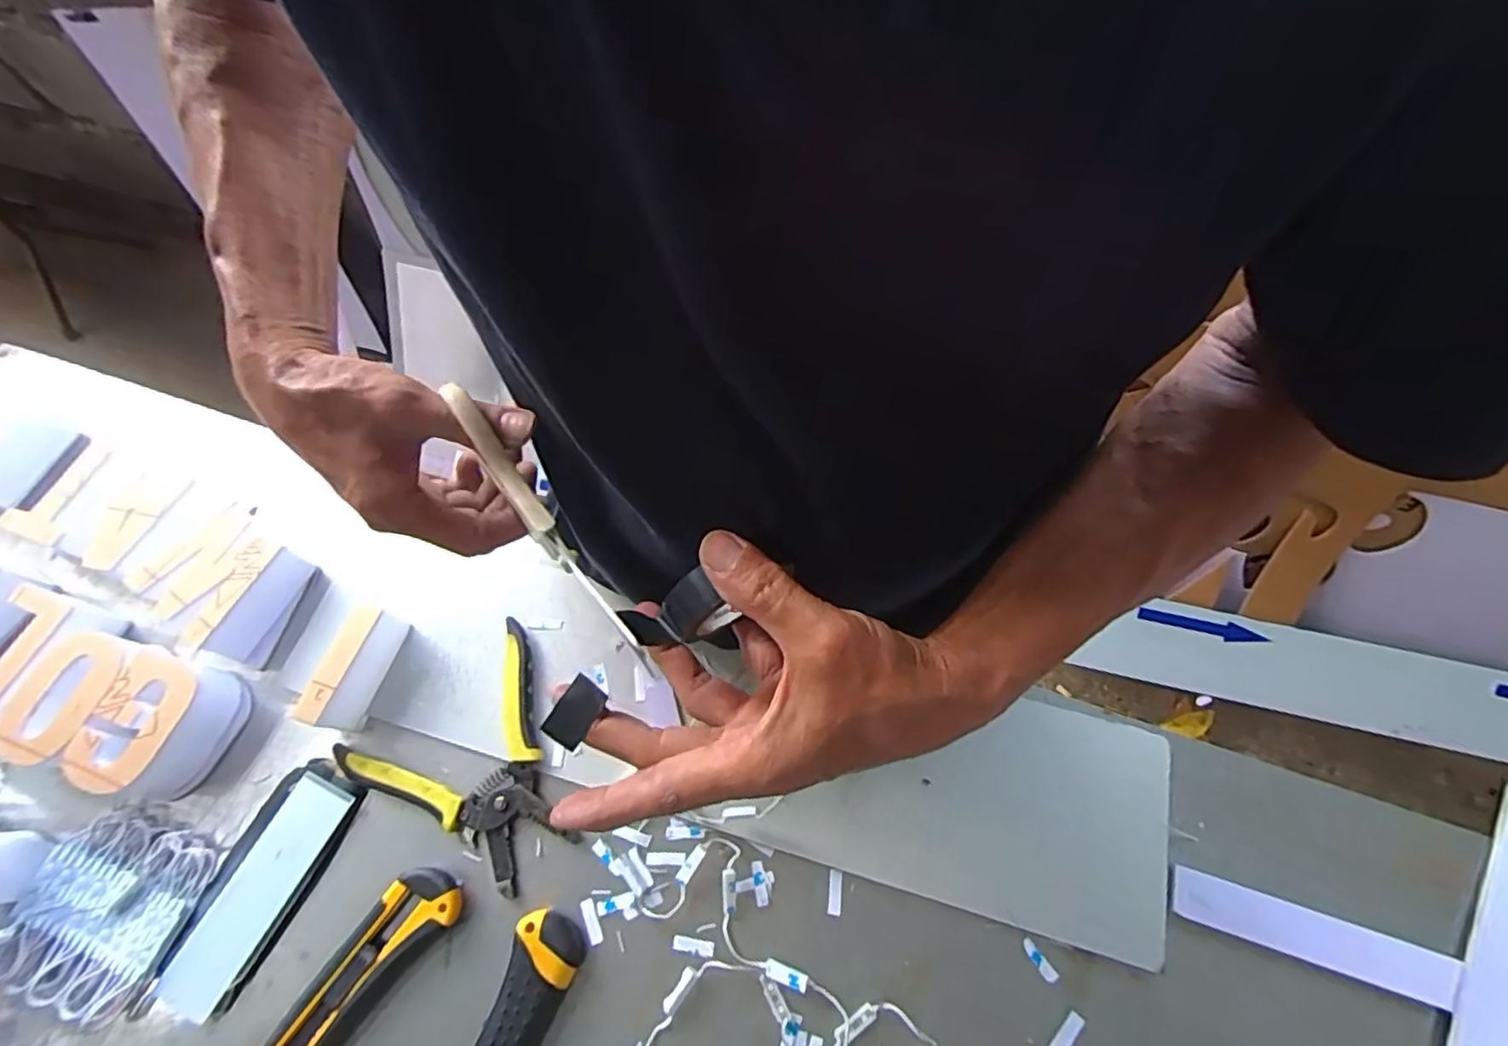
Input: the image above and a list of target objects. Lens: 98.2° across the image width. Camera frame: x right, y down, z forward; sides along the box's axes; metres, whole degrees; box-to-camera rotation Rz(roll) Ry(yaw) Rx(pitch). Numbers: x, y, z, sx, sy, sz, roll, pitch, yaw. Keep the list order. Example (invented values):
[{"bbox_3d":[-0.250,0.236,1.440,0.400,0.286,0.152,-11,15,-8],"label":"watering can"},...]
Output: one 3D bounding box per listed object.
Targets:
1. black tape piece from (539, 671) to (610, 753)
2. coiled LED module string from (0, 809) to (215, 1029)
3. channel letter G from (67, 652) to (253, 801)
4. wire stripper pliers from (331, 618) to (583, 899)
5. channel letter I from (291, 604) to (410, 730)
[{"bbox_3d":[-0.077,0.081,0.280,0.017,0.004,0.028,32,81,7],"label":"black tape piece"},{"bbox_3d":[-0.401,0.240,0.406,0.096,0.019,0.099,16,67,9],"label":"coiled LED module string"},{"bbox_3d":[-0.393,0.138,0.437,0.062,0.049,0.085,12,66,7],"label":"channel letter G"},{"bbox_3d":[-0.183,0.167,0.434,0.140,0.015,0.145,-36,69,-14],"label":"wire stripper pliers"},{"bbox_3d":[-0.272,0.100,0.449,0.019,0.048,0.079,15,67,8],"label":"channel letter I"}]

